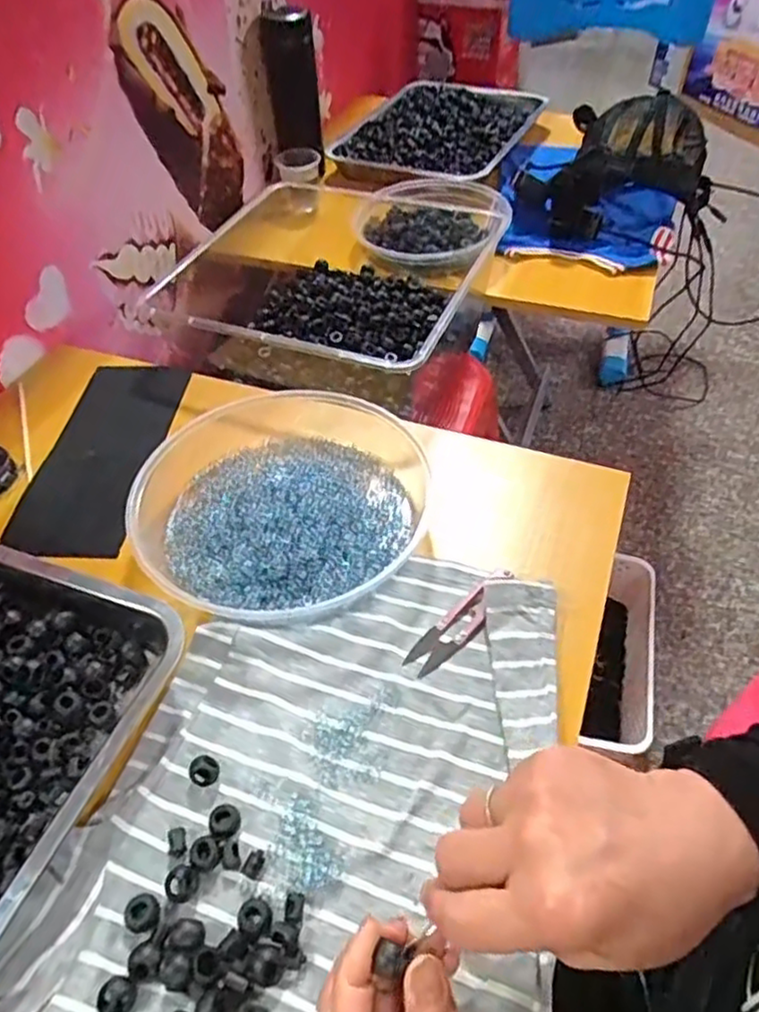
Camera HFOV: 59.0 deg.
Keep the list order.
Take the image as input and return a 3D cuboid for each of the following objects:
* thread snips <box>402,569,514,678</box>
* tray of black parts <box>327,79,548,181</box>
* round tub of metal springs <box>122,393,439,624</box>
[{"bbox_3d":[0.058,0.077,0.461,0.099,0.013,0.025,-36,56,-26],"label":"thread snips"},{"bbox_3d":[0.090,-0.602,1.061,0.260,0.040,0.335,19,52,19],"label":"tray of black parts"},{"bbox_3d":[-0.082,-0.014,0.528,0.238,0.043,0.227,-2,48,2],"label":"round tub of metal springs"}]

